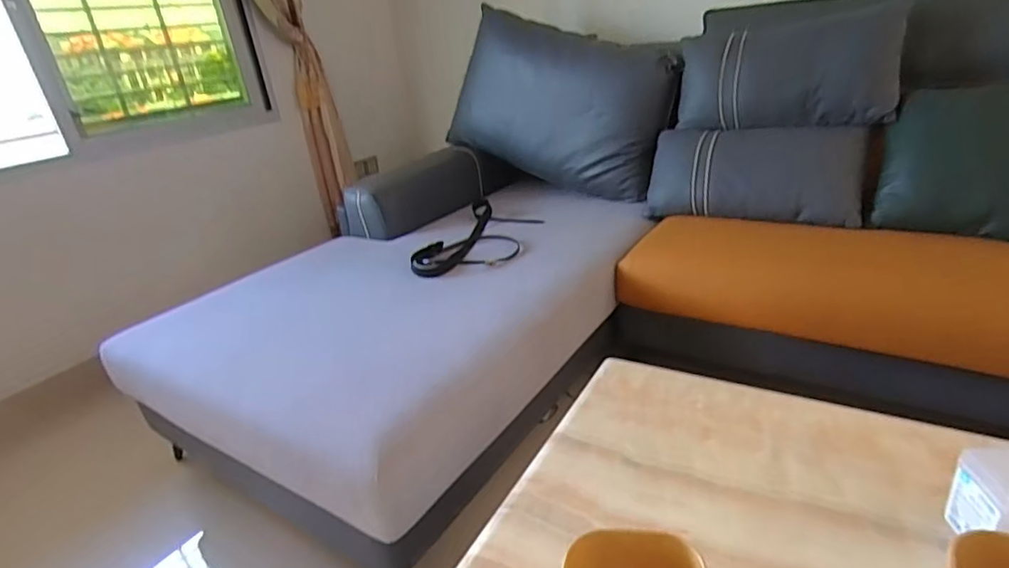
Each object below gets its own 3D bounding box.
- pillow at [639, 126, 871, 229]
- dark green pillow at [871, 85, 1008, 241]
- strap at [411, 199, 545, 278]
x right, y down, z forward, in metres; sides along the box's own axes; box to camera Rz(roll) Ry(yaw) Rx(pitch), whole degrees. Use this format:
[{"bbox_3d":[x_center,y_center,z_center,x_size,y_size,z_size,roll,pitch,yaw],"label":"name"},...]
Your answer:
[{"bbox_3d":[0.722,-0.308,1.600,0.573,0.286,0.130,10,-6,34],"label":"pillow"},{"bbox_3d":[1.123,-0.296,1.293,0.370,0.369,0.142,9,4,36],"label":"dark green pillow"},{"bbox_3d":[-0.064,-0.144,1.643,0.257,0.052,0.522,3,27,21],"label":"strap"}]

